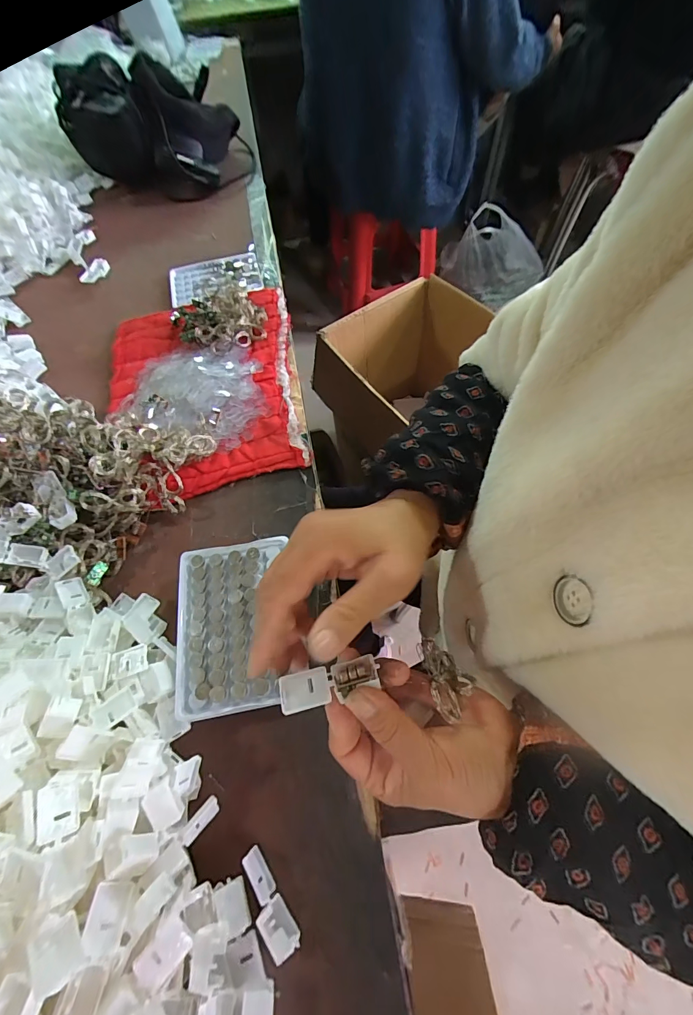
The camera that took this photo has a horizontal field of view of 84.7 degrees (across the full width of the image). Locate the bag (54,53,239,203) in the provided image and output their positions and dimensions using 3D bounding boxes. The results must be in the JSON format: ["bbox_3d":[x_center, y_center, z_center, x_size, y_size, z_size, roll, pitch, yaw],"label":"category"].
[{"bbox_3d":[-0.361,-0.696,0.687,0.270,0.129,0.191,7,64,7],"label":"bag"}]

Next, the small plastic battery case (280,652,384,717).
[{"bbox_3d":[-0.010,0.097,0.212,0.054,0.010,0.019,-16,63,-7],"label":"small plastic battery case"}]

